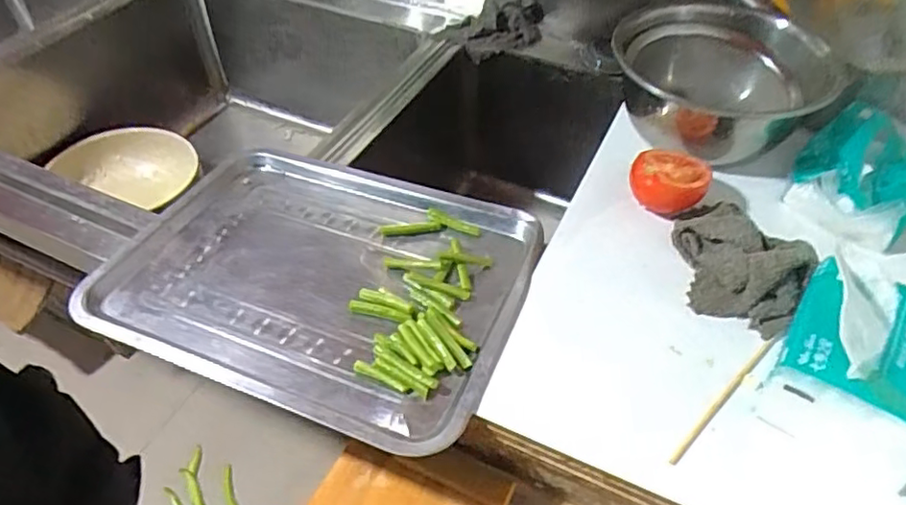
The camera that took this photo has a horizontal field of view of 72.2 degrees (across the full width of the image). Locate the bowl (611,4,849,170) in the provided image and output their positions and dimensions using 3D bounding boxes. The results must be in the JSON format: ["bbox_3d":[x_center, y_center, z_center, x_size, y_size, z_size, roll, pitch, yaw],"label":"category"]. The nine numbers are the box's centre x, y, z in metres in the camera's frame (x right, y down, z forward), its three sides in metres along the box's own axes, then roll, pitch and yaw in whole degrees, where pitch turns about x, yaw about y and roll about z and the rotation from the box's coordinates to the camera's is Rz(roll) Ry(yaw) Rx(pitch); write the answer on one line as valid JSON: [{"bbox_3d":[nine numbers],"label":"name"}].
[{"bbox_3d":[0.253,-0.165,0.615,0.170,0.088,0.190,-9,47,-8],"label":"bowl"}]

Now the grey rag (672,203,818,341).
[{"bbox_3d":[0.232,0.001,0.503,0.083,0.041,0.129,1,47,1],"label":"grey rag"}]

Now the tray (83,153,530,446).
[{"bbox_3d":[-0.126,0.015,0.542,0.362,0.027,0.256,16,49,15],"label":"tray"}]

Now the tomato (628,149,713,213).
[{"bbox_3d":[0.195,-0.064,0.560,0.066,0.035,0.068,0,47,0],"label":"tomato"}]

